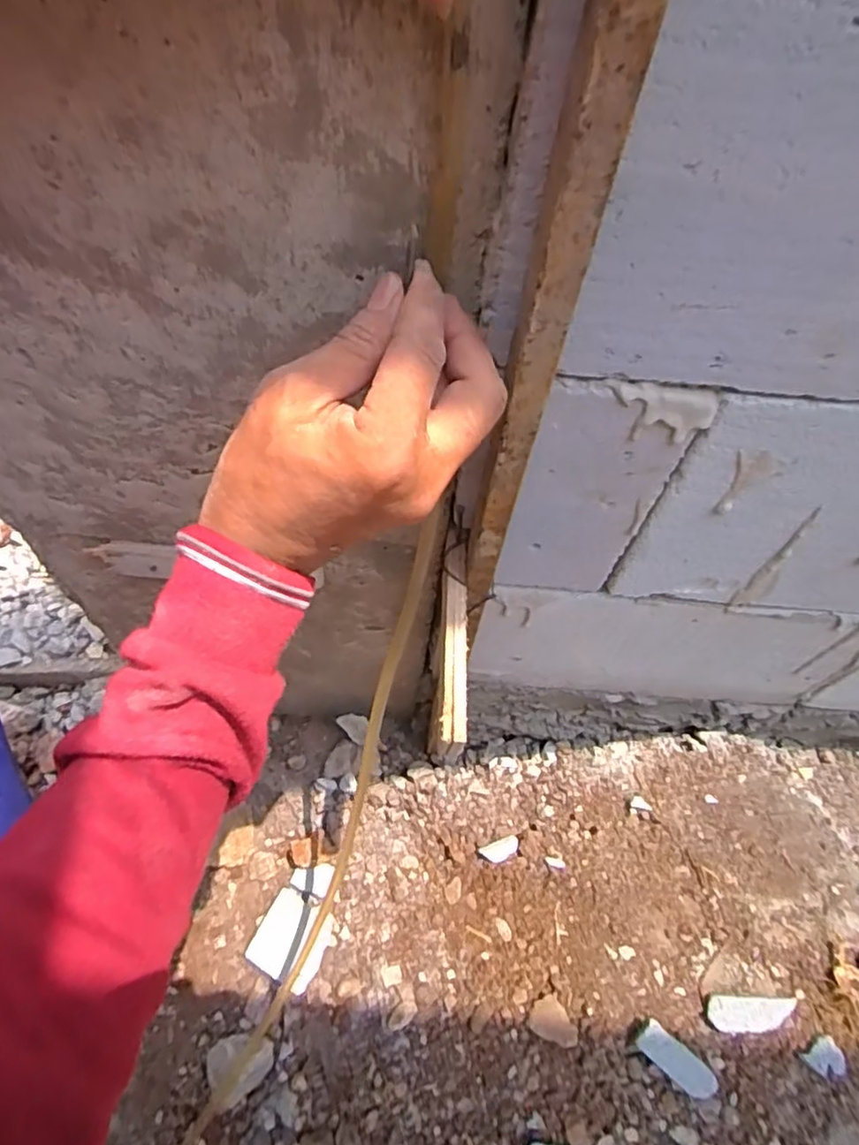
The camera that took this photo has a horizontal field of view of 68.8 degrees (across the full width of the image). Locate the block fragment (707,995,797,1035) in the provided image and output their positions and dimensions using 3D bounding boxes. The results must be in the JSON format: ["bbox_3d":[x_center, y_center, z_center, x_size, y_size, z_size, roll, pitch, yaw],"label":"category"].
[{"bbox_3d":[0.278,0.381,0.539,0.073,0.016,0.026,4,59,-2],"label":"block fragment"}]

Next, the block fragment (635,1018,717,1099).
[{"bbox_3d":[0.208,0.414,0.532,0.066,0.016,0.027,37,63,17],"label":"block fragment"}]

